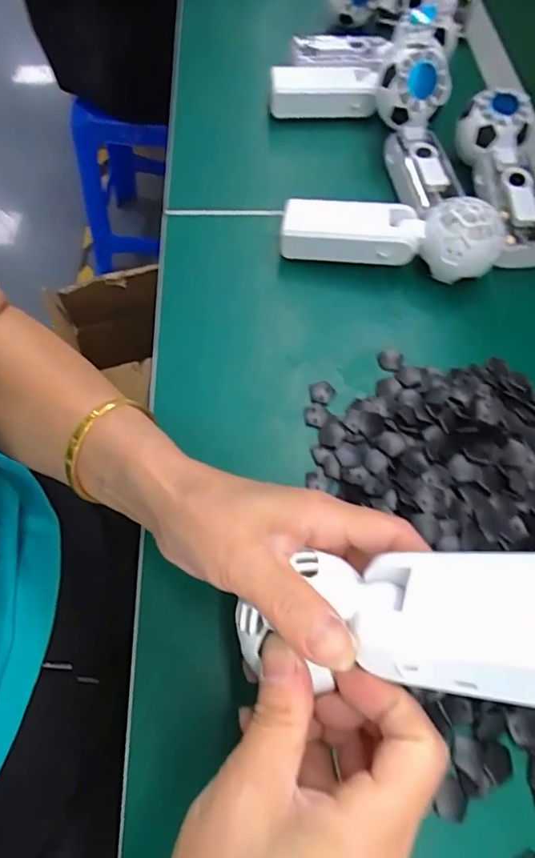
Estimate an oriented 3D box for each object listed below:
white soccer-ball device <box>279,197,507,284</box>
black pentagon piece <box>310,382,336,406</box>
[{"bbox_3d":[0.097,-0.155,0.384,0.171,0.052,0.047,12,64,5],"label":"white soccer-ball device"},{"bbox_3d":[0.040,-0.027,0.348,0.019,0.004,0.018,-13,65,-10],"label":"black pentagon piece"}]

